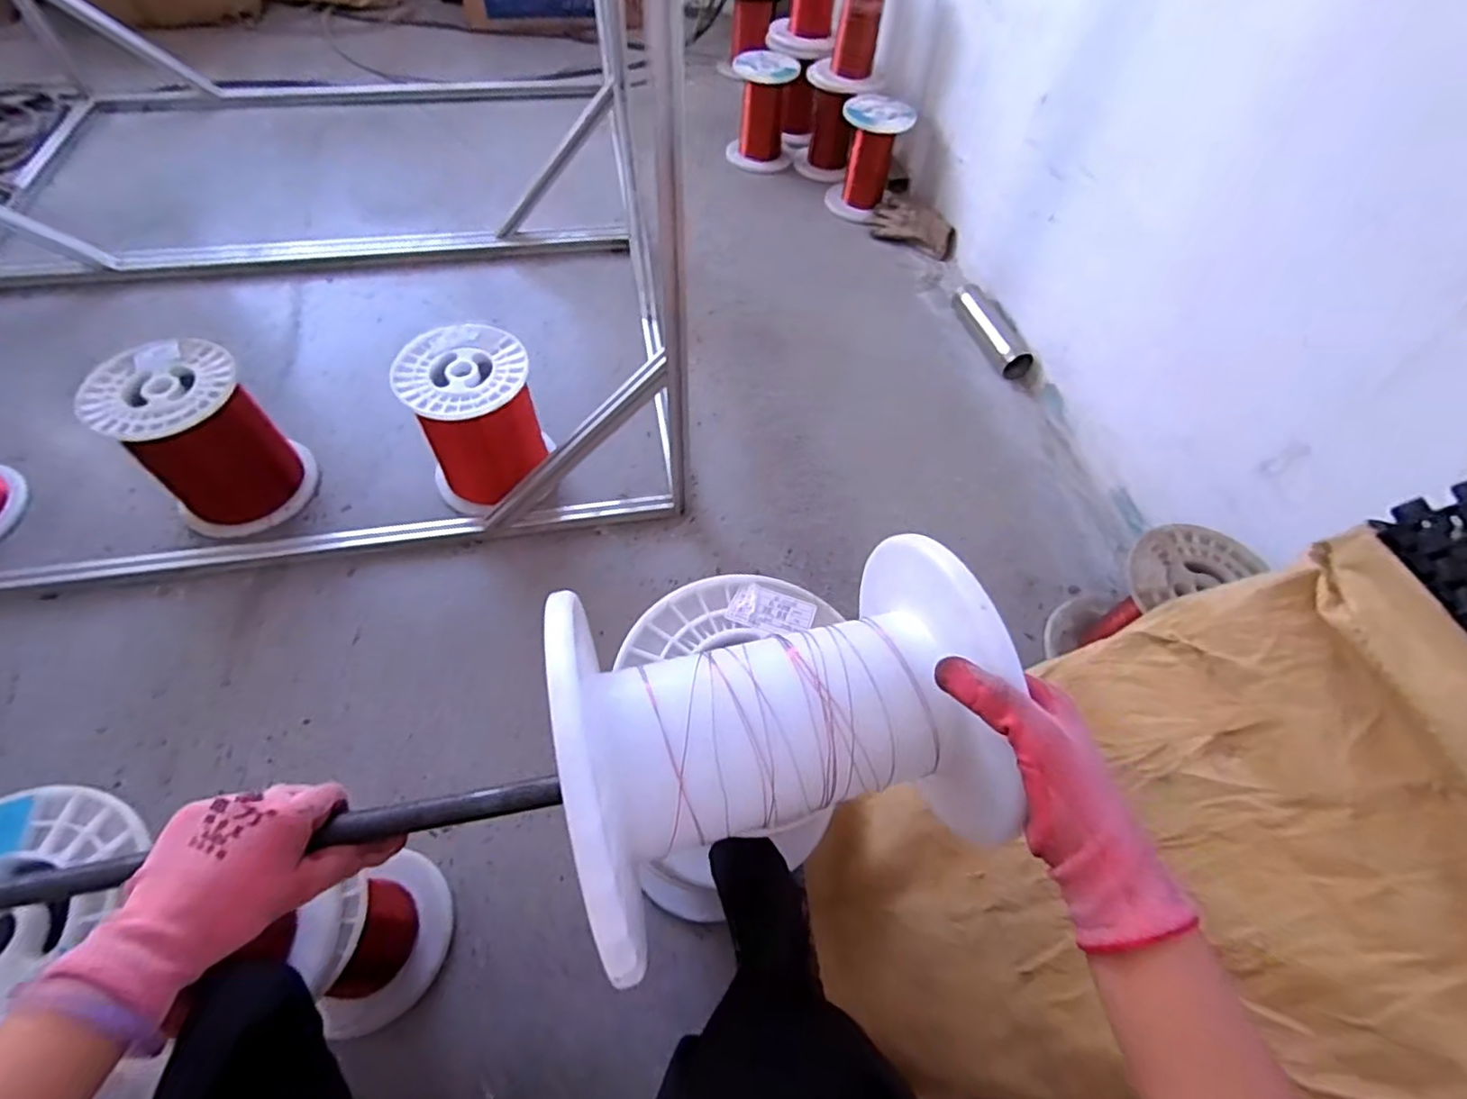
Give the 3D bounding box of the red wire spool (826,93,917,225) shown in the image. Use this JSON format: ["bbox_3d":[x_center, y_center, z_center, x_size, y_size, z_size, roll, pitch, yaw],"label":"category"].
[{"bbox_3d":[0.343,-0.993,1.643,0.170,0.222,0.208,19,57,9],"label":"red wire spool"}]

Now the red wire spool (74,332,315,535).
[{"bbox_3d":[-0.820,-0.170,1.005,0.198,0.238,0.198,2,56,-2],"label":"red wire spool"}]

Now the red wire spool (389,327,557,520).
[{"bbox_3d":[-0.419,-0.206,1.060,0.189,0.240,0.181,2,56,-2],"label":"red wire spool"}]

